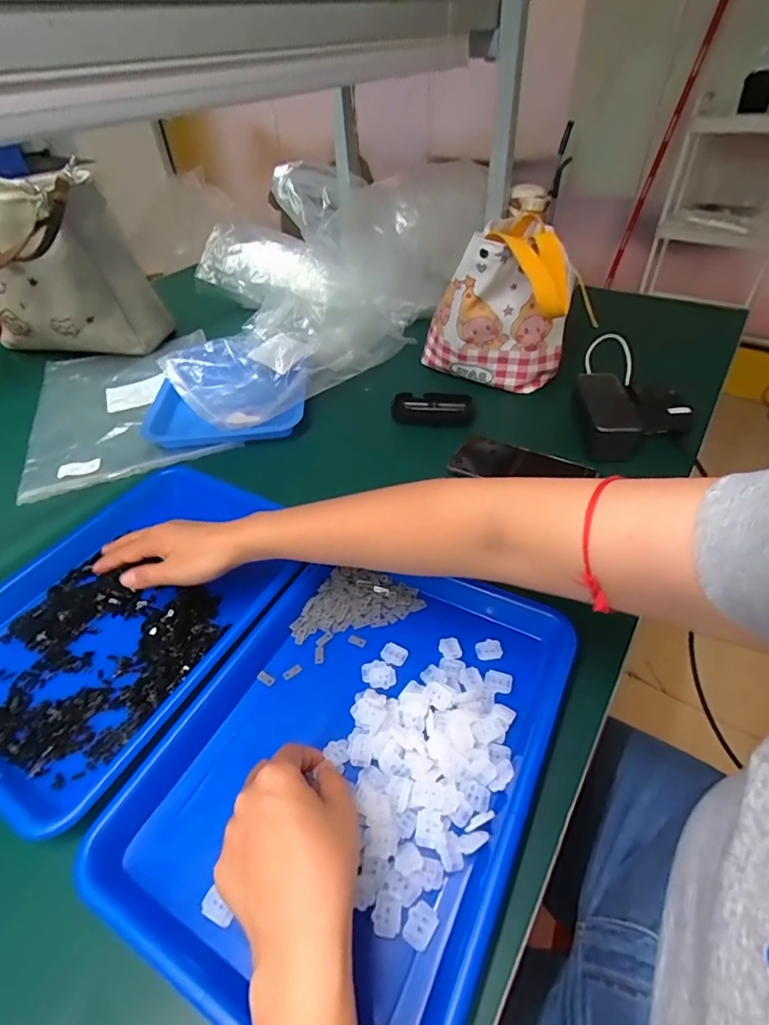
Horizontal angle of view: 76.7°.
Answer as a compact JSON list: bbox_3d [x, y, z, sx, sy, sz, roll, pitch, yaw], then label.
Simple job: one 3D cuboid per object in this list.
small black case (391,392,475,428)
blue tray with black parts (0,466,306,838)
[{"bbox_3d":[0.069,-0.145,0.691,0.112,0.032,0.045,1,44,5],"label":"small black case"},{"bbox_3d":[-0.253,0.083,0.469,0.257,0.027,0.323,20,49,23],"label":"blue tray with black parts"}]

